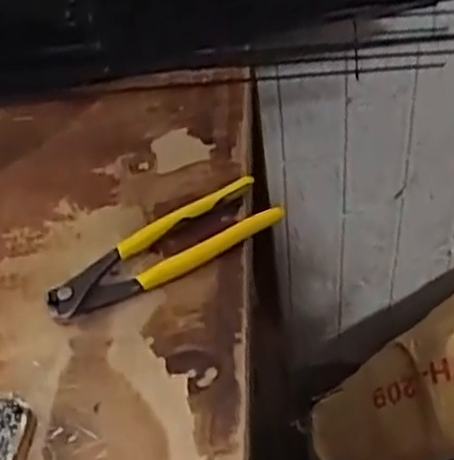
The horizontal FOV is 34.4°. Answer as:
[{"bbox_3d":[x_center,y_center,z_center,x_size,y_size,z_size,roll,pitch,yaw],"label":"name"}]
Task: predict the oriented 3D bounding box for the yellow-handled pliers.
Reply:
[{"bbox_3d":[-0.042,0.013,0.495,0.165,0.024,0.044,-28,49,-17],"label":"yellow-handled pliers"}]

